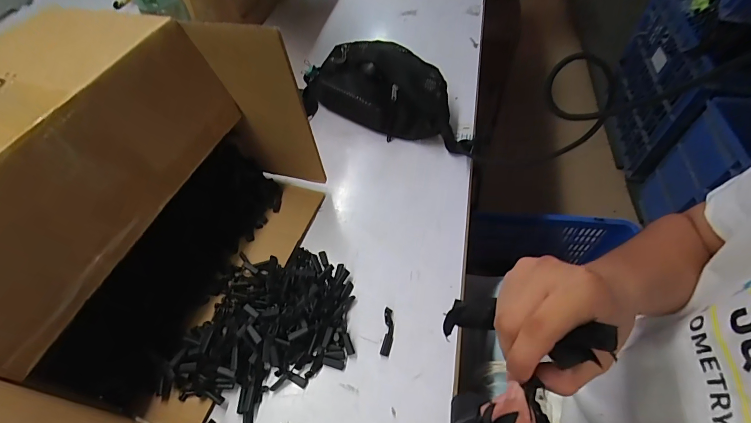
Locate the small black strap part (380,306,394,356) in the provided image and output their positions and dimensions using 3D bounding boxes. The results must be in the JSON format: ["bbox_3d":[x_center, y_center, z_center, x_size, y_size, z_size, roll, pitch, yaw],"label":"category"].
[{"bbox_3d":[0.014,0.138,0.416,0.012,0.004,0.053,4,55,6],"label":"small black strap part"}]

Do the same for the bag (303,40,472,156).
[{"bbox_3d":[0.015,-0.207,0.605,0.318,0.092,0.141,18,58,15],"label":"bag"}]

